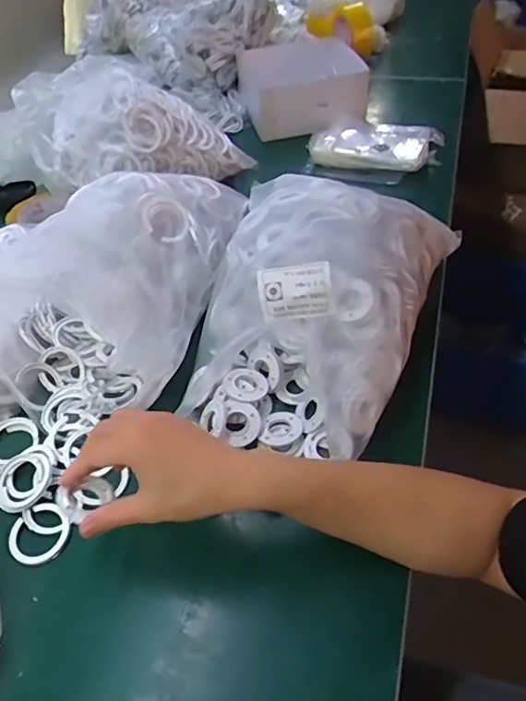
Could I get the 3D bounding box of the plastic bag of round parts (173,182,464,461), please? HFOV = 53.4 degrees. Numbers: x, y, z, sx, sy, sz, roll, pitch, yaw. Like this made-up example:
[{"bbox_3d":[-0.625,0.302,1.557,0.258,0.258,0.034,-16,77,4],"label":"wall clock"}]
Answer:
[{"bbox_3d":[0.049,-0.061,0.546,0.232,0.136,0.324,14,49,19],"label":"plastic bag of round parts"}]

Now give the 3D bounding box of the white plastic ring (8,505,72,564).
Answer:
[{"bbox_3d":[-0.193,0.158,0.452,0.052,0.004,0.050,-3,46,3],"label":"white plastic ring"}]

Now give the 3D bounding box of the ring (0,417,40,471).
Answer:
[{"bbox_3d":[-0.254,0.091,0.522,0.052,0.011,0.056,-3,46,3],"label":"ring"}]

